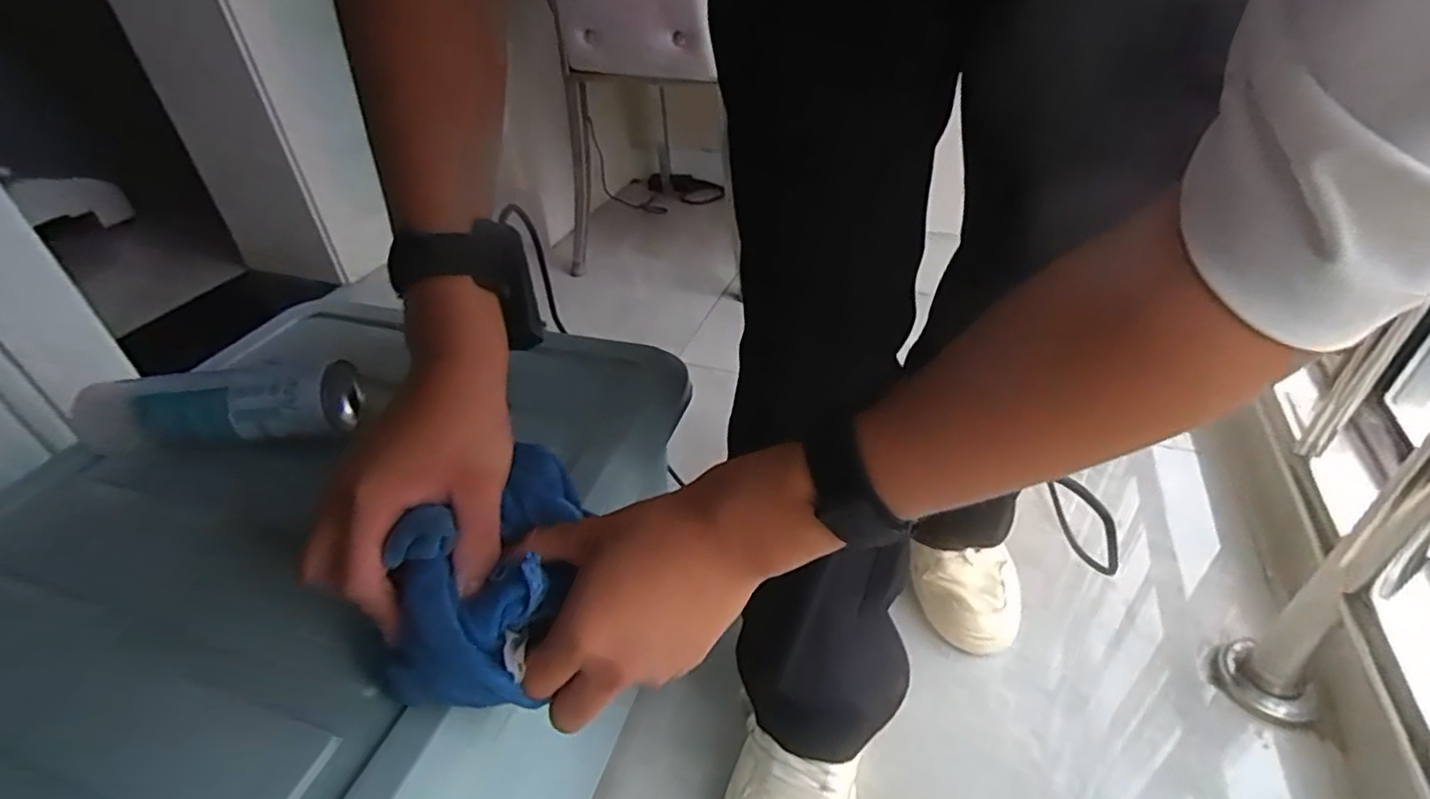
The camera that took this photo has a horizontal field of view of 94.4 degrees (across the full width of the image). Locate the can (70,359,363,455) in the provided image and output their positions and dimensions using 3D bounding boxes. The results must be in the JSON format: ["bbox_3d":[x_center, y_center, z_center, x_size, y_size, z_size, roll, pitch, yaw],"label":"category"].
[{"bbox_3d":[-0.327,0.007,0.442,0.153,0.048,0.046,-10,38,-9],"label":"can"}]

